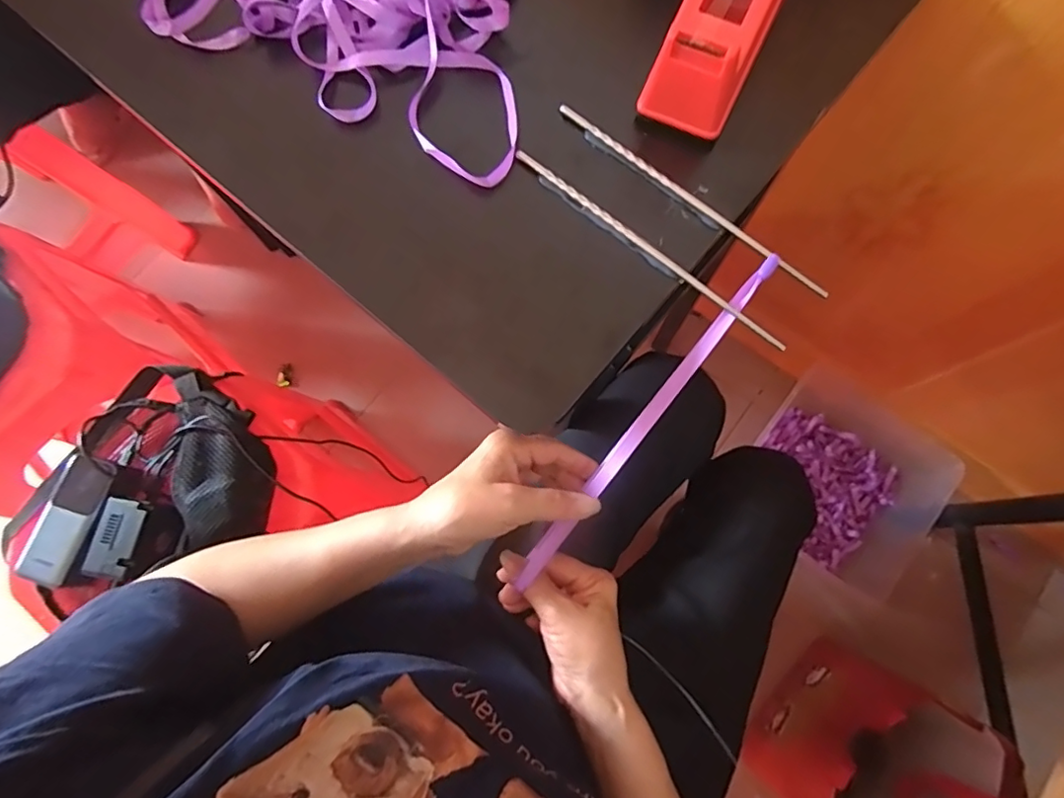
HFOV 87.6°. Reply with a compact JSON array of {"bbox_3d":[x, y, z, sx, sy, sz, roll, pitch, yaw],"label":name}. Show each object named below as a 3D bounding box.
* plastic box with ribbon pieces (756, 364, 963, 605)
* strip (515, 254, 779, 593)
[{"bbox_3d":[0.540,0.141,0.991,0.302,0.114,0.291,37,79,11],"label":"plastic box with ribbon pieces"},{"bbox_3d":[0.076,0.021,0.389,0.014,0.018,0.280,38,100,9],"label":"strip"}]

